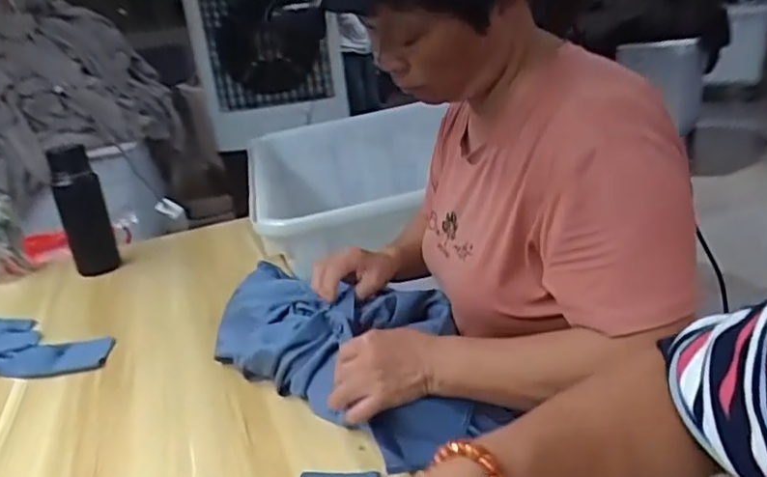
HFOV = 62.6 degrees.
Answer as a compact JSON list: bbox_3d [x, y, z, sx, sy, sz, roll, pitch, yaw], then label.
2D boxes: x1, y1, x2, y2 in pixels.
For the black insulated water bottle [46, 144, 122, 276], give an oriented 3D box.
[{"bbox_3d":[-0.567,-0.049,1.198,0.082,0.247,0.065,-16,22,-30],"label":"black insulated water bottle"}]

